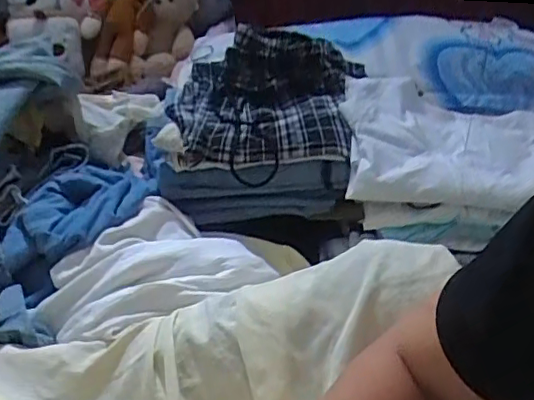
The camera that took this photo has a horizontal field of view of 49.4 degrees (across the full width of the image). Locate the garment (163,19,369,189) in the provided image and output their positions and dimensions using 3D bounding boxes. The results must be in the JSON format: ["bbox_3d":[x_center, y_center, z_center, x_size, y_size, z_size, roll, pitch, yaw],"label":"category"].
[{"bbox_3d":[0.004,-0.156,0.796,0.264,0.094,0.261,-2,34,0],"label":"garment"}]

